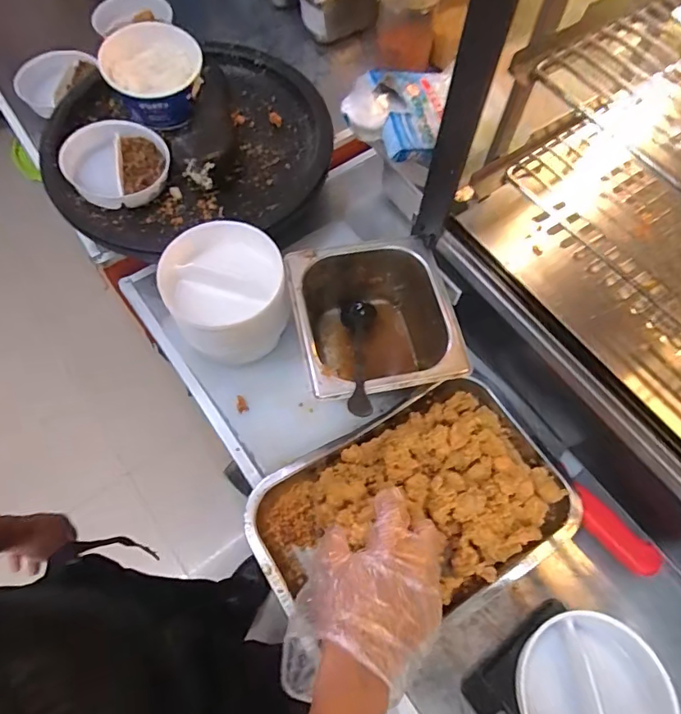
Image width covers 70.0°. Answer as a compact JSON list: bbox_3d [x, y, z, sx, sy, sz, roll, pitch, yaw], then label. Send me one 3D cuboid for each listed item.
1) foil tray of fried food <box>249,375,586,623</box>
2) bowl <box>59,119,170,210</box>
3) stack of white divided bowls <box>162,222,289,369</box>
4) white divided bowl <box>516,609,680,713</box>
[{"bbox_3d":[0.072,0.146,0.473,0.294,0.052,0.193,-28,70,-13],"label":"foil tray of fried food"},{"bbox_3d":[-0.285,-0.248,0.622,0.122,0.033,0.126,0,66,-1],"label":"bowl"},{"bbox_3d":[-0.125,-0.069,0.545,0.123,0.098,0.120,-17,68,-8],"label":"stack of white divided bowls"},{"bbox_3d":[0.213,0.290,0.415,0.116,0.049,0.120,0,66,-1],"label":"white divided bowl"}]

